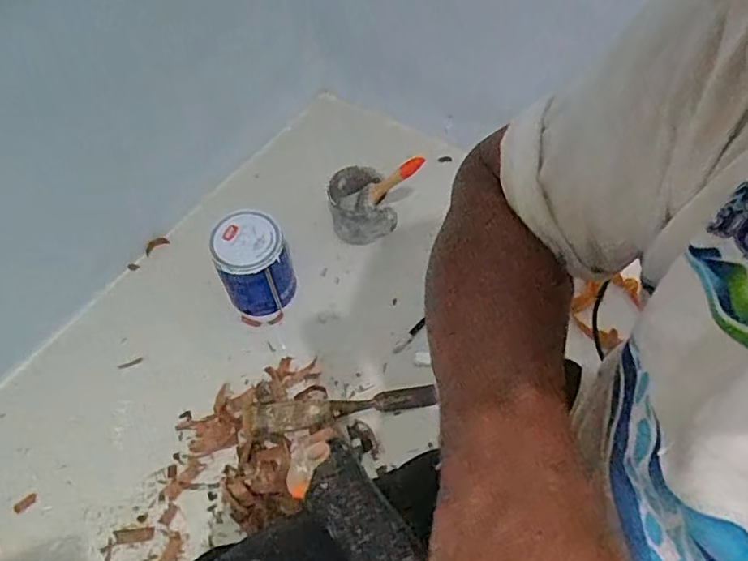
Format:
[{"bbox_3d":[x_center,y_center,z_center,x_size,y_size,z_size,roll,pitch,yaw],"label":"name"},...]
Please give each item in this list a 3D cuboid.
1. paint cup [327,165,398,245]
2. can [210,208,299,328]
[{"bbox_3d":[-0.024,-0.119,0.937,0.101,0.082,0.107,-1,56,2],"label":"paint cup"},{"bbox_3d":[-0.176,-0.019,0.861,0.099,0.149,0.106,-1,56,2],"label":"can"}]

